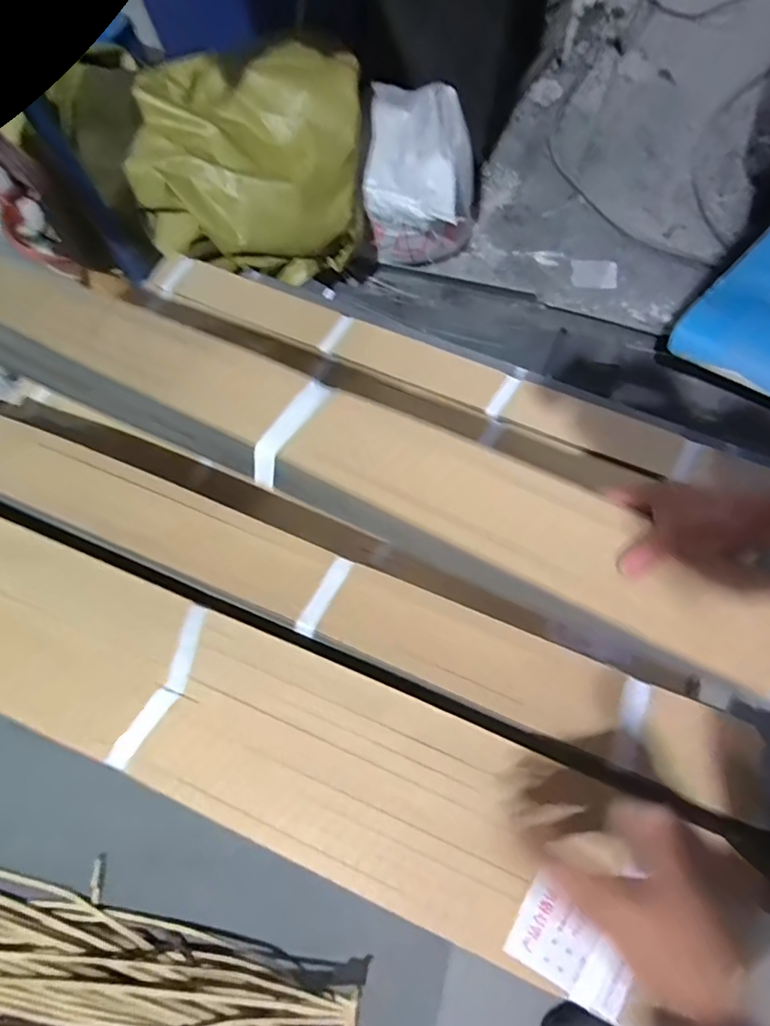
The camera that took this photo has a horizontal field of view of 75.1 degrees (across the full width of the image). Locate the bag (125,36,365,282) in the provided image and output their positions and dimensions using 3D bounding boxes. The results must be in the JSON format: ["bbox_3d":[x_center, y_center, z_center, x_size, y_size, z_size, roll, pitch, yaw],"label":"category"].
[{"bbox_3d":[-0.233,-0.655,0.937,0.374,0.234,0.364,8,72,4],"label":"bag"}]

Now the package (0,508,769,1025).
[{"bbox_3d":[-0.164,0.200,0.505,0.965,0.038,0.184,24,74,8],"label":"package"}]

